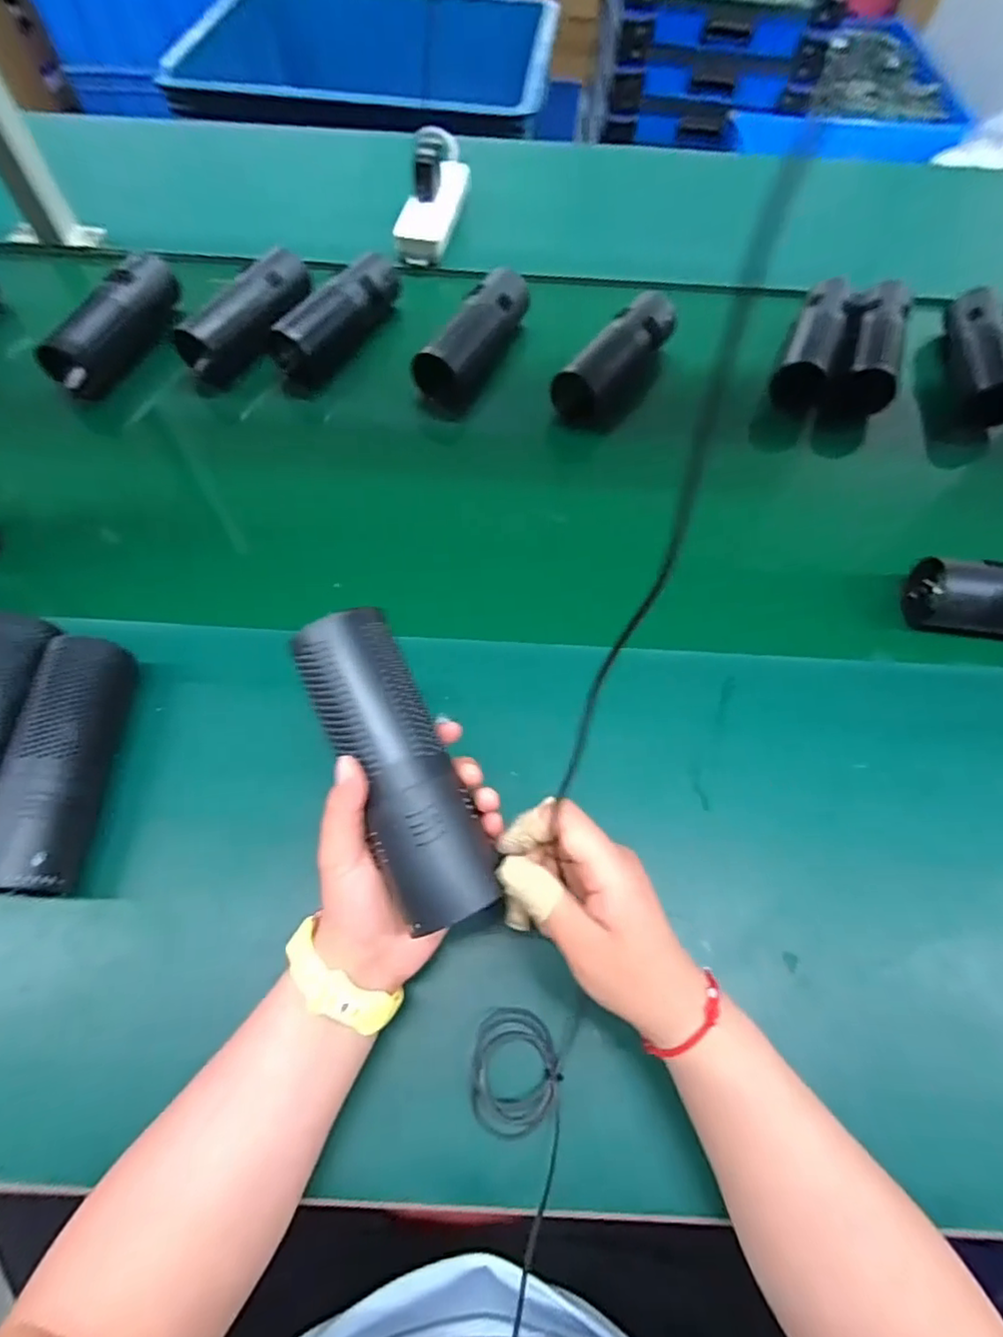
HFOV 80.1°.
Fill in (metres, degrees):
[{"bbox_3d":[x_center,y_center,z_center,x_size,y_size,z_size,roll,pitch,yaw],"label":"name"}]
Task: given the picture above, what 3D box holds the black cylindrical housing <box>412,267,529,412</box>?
[{"bbox_3d":[-0.027,-0.353,0.632,0.055,0.052,0.169,26,66,9],"label":"black cylindrical housing"}]

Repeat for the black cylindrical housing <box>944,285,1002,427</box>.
[{"bbox_3d":[0.524,-0.341,0.656,0.062,0.046,0.179,13,65,3],"label":"black cylindrical housing"}]

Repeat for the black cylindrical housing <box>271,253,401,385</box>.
[{"bbox_3d":[-0.177,-0.381,0.643,0.057,0.060,0.177,28,66,10],"label":"black cylindrical housing"}]

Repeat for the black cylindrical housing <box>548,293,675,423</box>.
[{"bbox_3d":[0.122,-0.325,0.618,0.050,0.043,0.174,36,68,14],"label":"black cylindrical housing"}]

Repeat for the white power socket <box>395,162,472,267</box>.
[{"bbox_3d":[-0.084,-0.581,0.752,0.056,0.027,0.199,11,65,3],"label":"white power socket"}]

